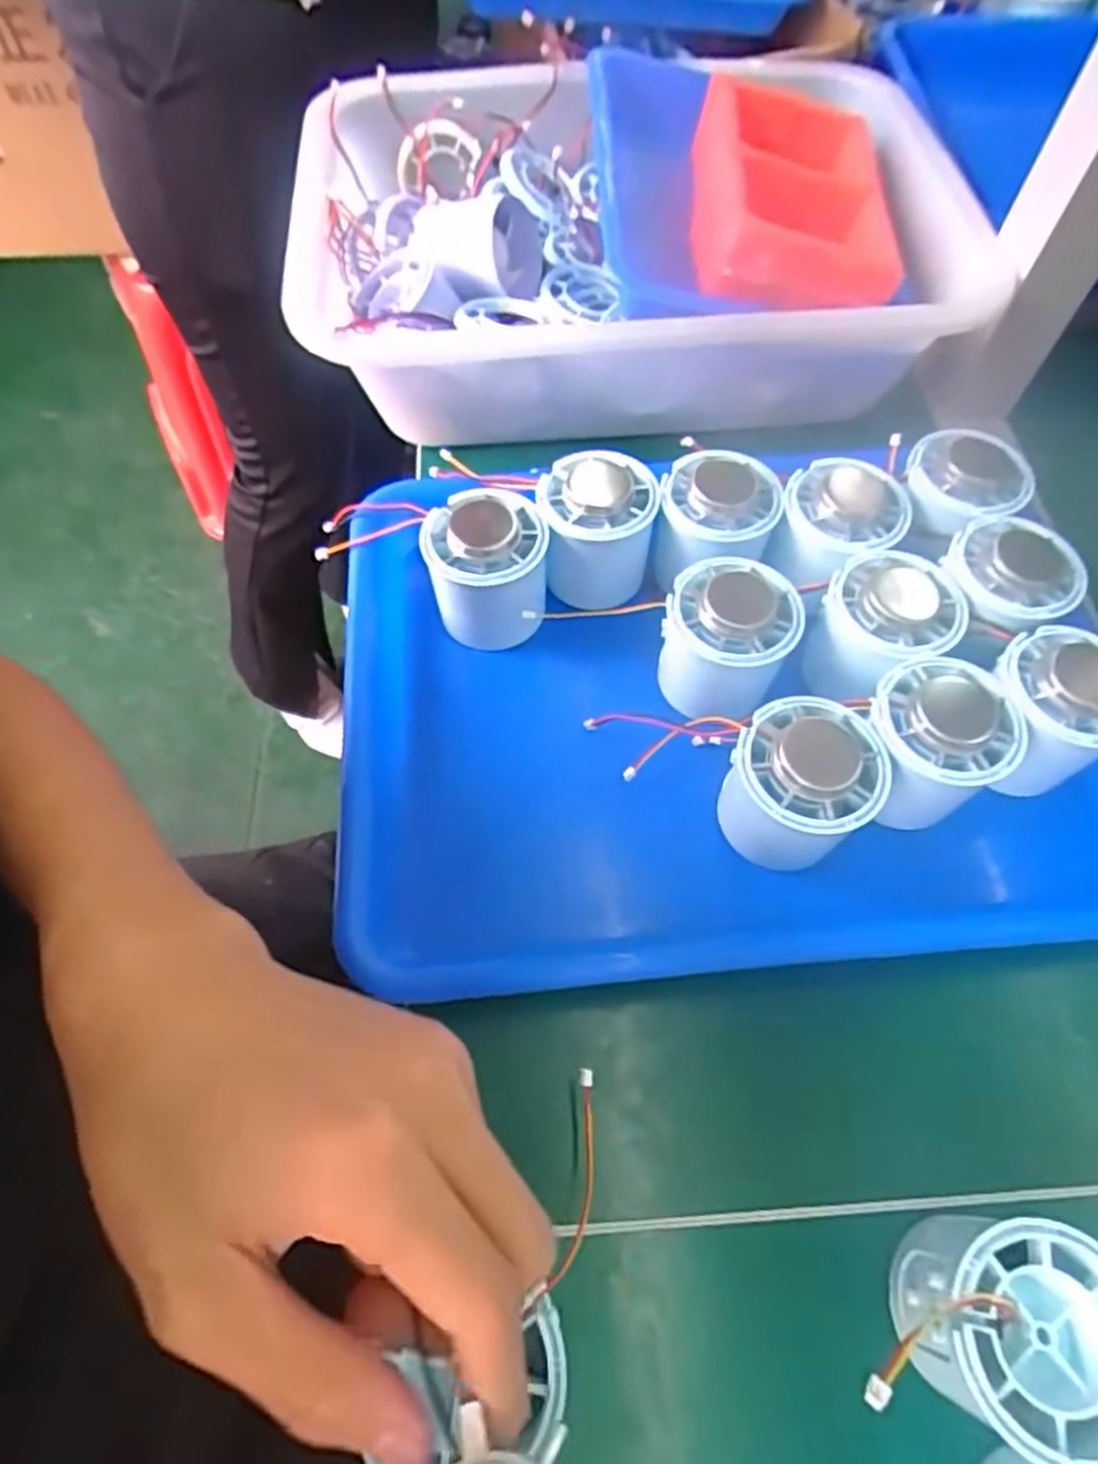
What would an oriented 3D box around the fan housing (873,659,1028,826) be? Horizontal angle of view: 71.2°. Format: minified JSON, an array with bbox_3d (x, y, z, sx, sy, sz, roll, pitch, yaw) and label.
[{"bbox_3d":[0.153,0.006,0.311,0.056,0.053,0.052,0,62,-1],"label":"fan housing"}]

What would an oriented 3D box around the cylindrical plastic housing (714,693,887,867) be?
[{"bbox_3d":[0.098,0.022,0.304,0.053,0.064,0.049,0,62,-1],"label":"cylindrical plastic housing"}]

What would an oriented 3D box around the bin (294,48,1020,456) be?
[{"bbox_3d":[0.044,-0.280,0.445,0.352,0.085,0.261,-5,62,-4],"label":"bin"}]

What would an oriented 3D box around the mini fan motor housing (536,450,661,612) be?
[{"bbox_3d":[0.022,-0.095,0.369,0.051,0.060,0.048,0,62,-1],"label":"mini fan motor housing"}]

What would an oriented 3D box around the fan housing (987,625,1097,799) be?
[{"bbox_3d":[0.205,-0.008,0.317,0.054,0.051,0.054,-33,67,-17],"label":"fan housing"}]

